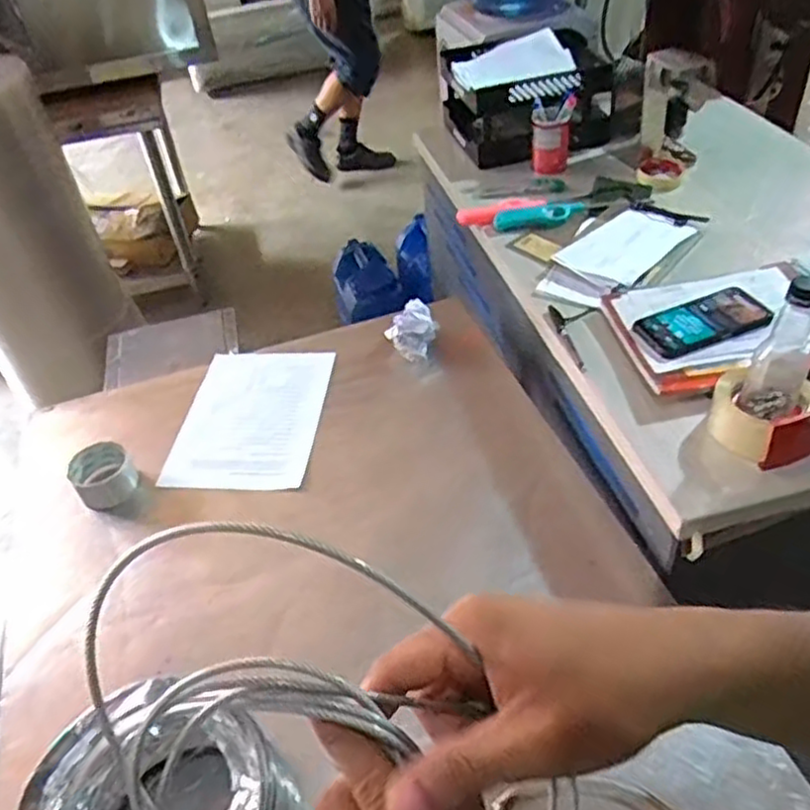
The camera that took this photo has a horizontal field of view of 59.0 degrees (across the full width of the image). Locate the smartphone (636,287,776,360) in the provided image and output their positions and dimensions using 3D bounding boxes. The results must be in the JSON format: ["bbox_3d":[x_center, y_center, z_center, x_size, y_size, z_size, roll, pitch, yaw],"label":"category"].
[{"bbox_3d":[0.399,-0.110,0.951,0.173,0.012,0.086,-22,51,-8],"label":"smartphone"}]

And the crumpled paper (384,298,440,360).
[{"bbox_3d":[0.008,-0.131,1.184,0.082,0.092,0.069,-31,48,-24],"label":"crumpled paper"}]

